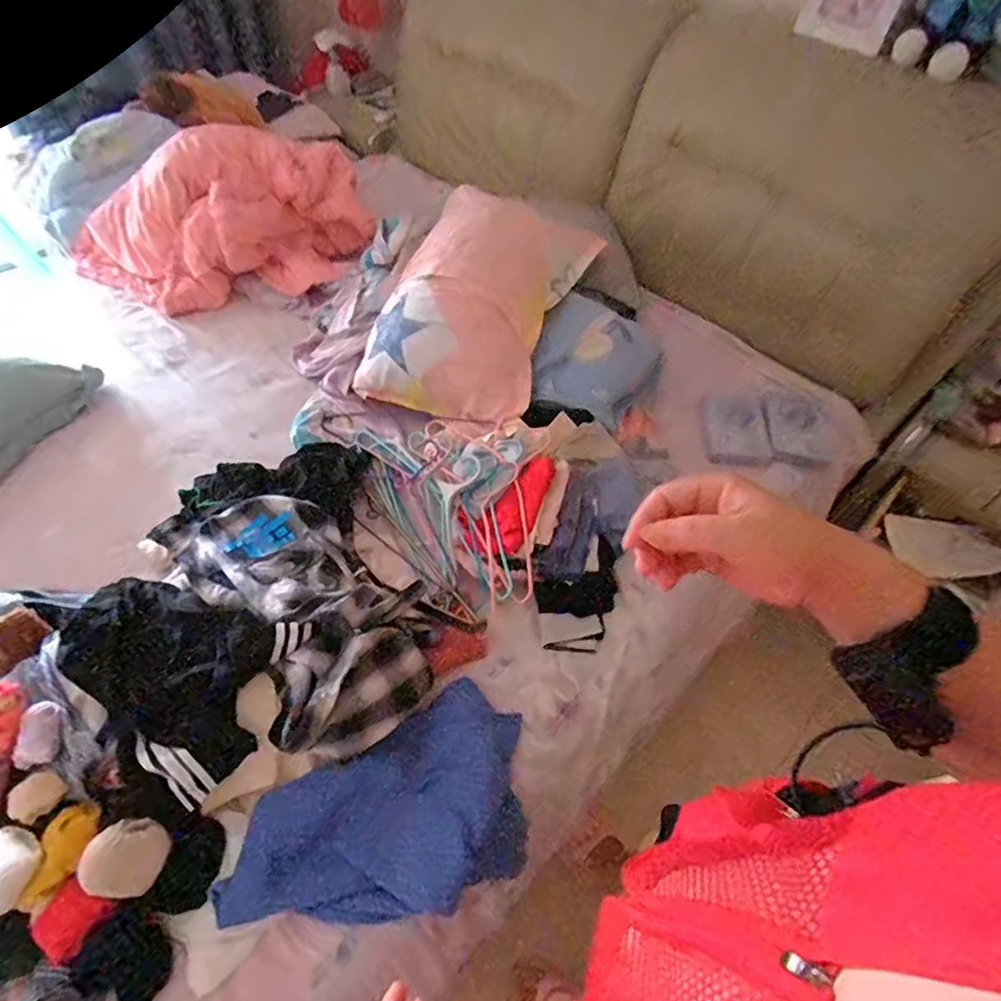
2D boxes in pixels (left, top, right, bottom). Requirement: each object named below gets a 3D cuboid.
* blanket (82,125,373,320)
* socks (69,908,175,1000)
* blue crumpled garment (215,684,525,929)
[{"bbox_3d":[-0.756,-0.804,1.561,0.762,0.271,0.369,-28,61,-21],"label":"blanket"},{"bbox_3d":[-0.449,0.553,0.678,0.099,0.041,0.083,24,57,13],"label":"socks"},{"bbox_3d":[-0.154,0.433,0.828,0.387,0.050,0.307,12,64,-12],"label":"blue crumpled garment"}]

